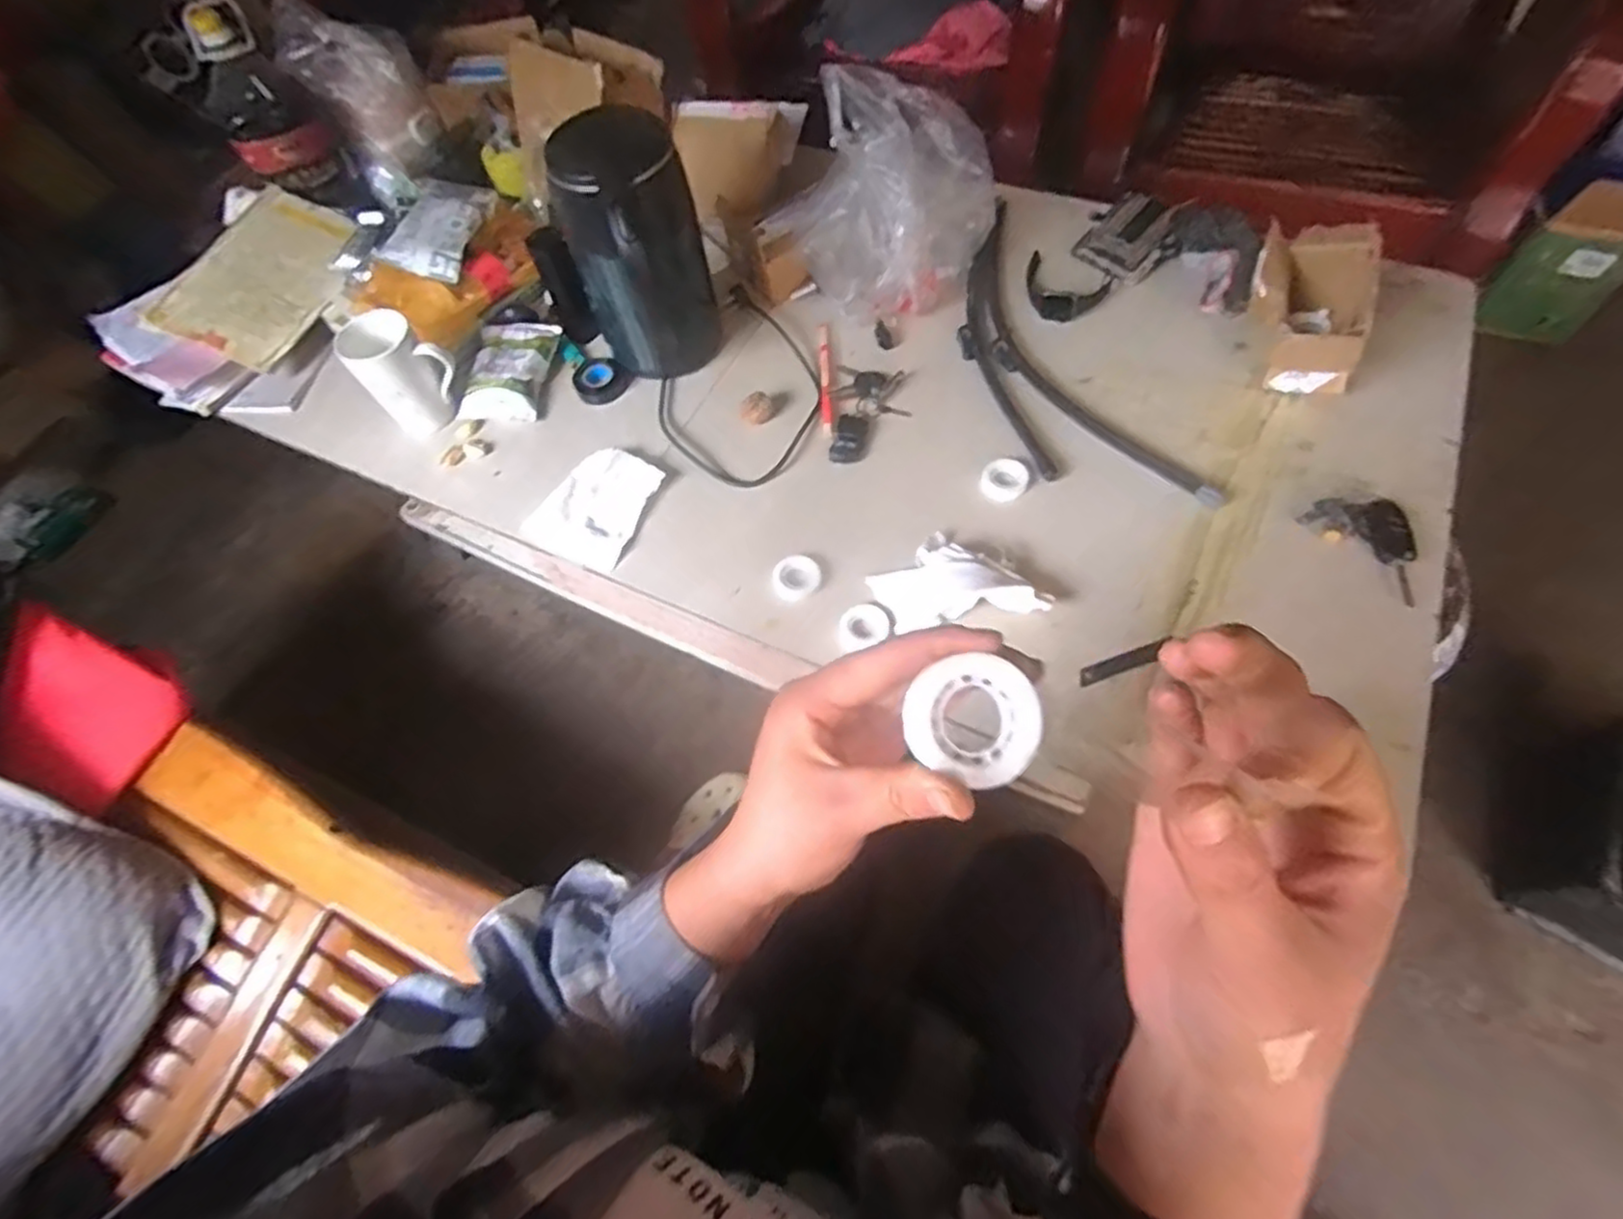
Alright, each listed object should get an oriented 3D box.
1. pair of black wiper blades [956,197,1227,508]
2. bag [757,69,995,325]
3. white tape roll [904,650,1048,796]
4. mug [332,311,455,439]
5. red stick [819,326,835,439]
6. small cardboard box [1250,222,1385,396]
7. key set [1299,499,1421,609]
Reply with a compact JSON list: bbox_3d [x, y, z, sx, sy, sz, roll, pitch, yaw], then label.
[{"bbox_3d":[0.267,-0.294,0.843,0.145,0.027,0.519,-19,62,-6],"label":"pair of black wiper blades"},{"bbox_3d":[0.094,-0.493,0.854,0.246,0.175,0.200,-28,63,-11],"label":"bag"},{"bbox_3d":[0.061,0.041,0.270,0.046,0.015,0.046,0,81,-2],"label":"white tape roll"},{"bbox_3d":[-0.486,-0.282,0.860,0.093,0.122,0.084,-42,66,-17],"label":"mug"},{"bbox_3d":[0.017,-0.280,0.873,0.014,0.009,0.199,-3,61,3],"label":"red stick"},{"bbox_3d":[0.518,-0.310,0.765,0.125,0.110,0.179,23,65,16],"label":"small cardboard box"},{"bbox_3d":[0.537,-0.067,0.682,0.077,0.014,0.117,-30,63,-12],"label":"key set"}]

